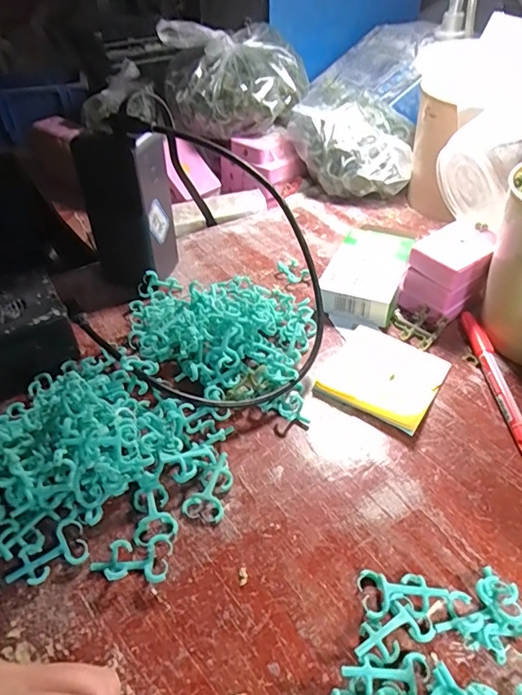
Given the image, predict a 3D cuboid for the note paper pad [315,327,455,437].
[{"bbox_3d":[0.089,0.018,0.352,0.076,0.006,0.080,23,48,23],"label":"note paper pad"}]

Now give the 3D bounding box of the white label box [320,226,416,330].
[{"bbox_3d":[0.092,-0.061,0.419,0.061,0.028,0.105,17,46,18],"label":"white label box"}]

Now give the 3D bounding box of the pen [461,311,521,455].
[{"bbox_3d":[0.166,0.024,0.344,0.014,0.009,0.139,0,43,1],"label":"pen"}]

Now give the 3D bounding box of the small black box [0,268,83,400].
[{"bbox_3d":[-0.181,-0.012,0.352,0.076,0.054,0.073,-23,48,-22],"label":"small black box"}]

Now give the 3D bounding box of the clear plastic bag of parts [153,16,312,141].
[{"bbox_3d":[-0.029,-0.306,0.559,0.161,0.097,0.105,-6,42,-4],"label":"clear plastic bag of parts"}]

